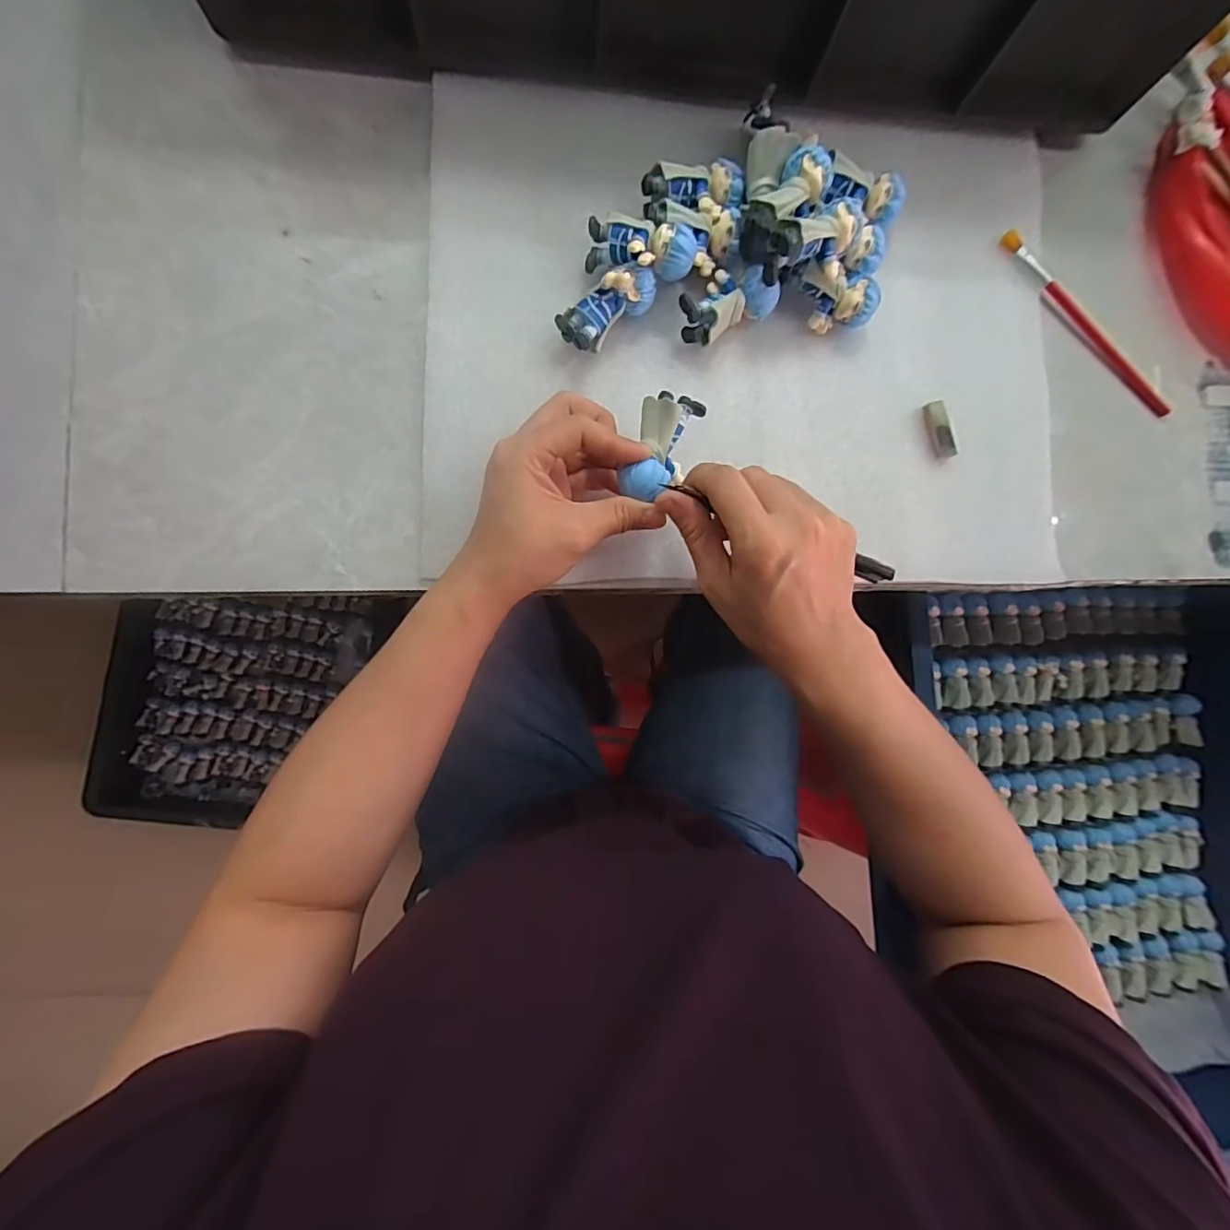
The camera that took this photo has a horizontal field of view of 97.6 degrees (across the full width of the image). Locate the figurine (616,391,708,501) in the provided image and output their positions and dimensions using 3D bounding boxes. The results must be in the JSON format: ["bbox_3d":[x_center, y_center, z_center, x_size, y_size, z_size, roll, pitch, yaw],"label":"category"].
[{"bbox_3d":[0.025,-0.090,0.288,0.032,0.019,0.063,22,78,-4],"label":"figurine"}]

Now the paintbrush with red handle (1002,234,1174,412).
[{"bbox_3d":[0.321,-0.199,0.365,0.161,0.009,0.016,44,84,-2],"label":"paintbrush with red handle"}]

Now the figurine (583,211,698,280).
[{"bbox_3d":[0.014,-0.213,0.313,0.061,0.021,0.028,17,86,12],"label":"figurine"}]

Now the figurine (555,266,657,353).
[{"bbox_3d":[-0.004,-0.181,0.317,0.060,0.035,0.024,-36,91,-6],"label":"figurine"}]

